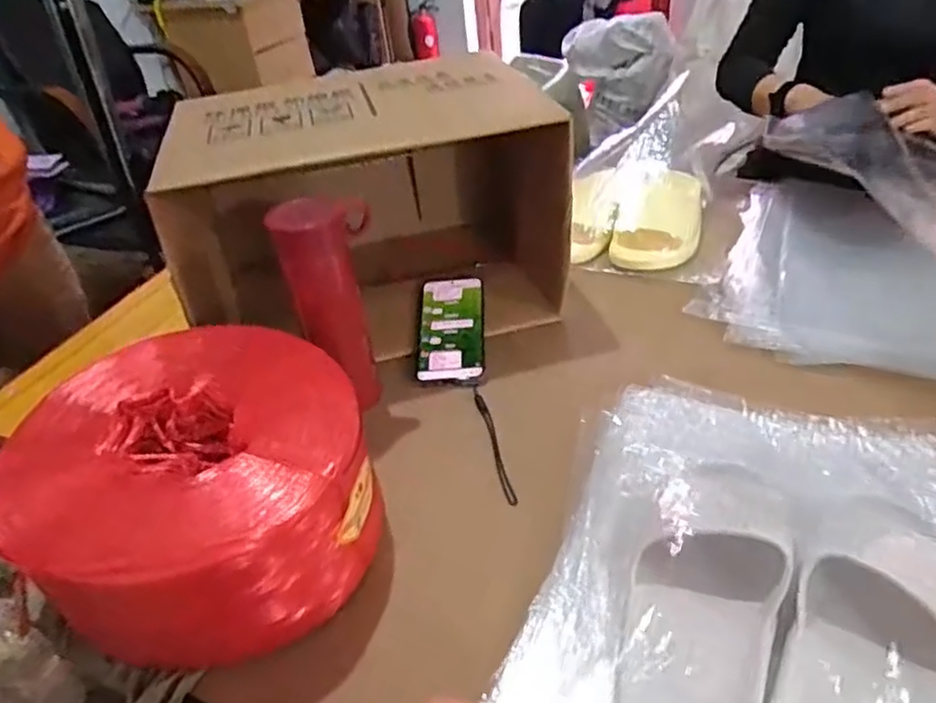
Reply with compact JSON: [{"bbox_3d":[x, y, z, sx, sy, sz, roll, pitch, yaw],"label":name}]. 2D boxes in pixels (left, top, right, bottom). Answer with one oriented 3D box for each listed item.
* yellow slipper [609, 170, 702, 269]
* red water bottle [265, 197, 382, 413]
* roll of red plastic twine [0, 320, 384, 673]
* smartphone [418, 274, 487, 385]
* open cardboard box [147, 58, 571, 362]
[{"bbox_3d":[0.266,-0.202,0.908,0.110,0.079,0.225,7,40,19],"label":"yellow slipper"},{"bbox_3d":[-0.127,-0.046,0.661,0.080,0.210,0.079,-12,38,-4],"label":"red water bottle"},{"bbox_3d":[-0.221,0.109,0.539,0.270,0.140,0.238,17,44,29],"label":"roll of red plastic twine"},{"bbox_3d":[-0.019,-0.030,0.764,0.074,0.010,0.160,-4,50,5],"label":"smartphone"},{"bbox_3d":[-0.121,-0.174,0.800,0.404,0.255,0.321,-14,38,-7],"label":"open cardboard box"}]

